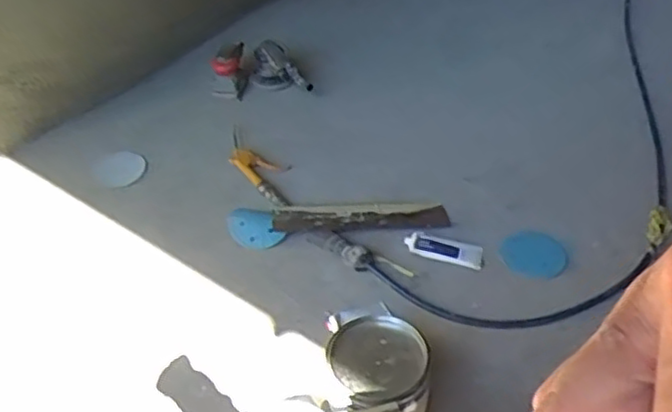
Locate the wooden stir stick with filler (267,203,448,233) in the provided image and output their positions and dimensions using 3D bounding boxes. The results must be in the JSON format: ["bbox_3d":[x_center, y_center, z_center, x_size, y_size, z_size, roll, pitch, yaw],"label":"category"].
[{"bbox_3d":[0.050,0.017,1.360,0.334,0.015,0.080,-6,41,-5],"label":"wooden stir stick with filler"}]

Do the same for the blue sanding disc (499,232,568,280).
[{"bbox_3d":[0.369,0.091,1.311,0.118,0.006,0.128,-4,36,3],"label":"blue sanding disc"}]

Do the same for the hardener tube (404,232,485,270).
[{"bbox_3d":[0.199,0.082,1.299,0.143,0.014,0.058,7,41,10],"label":"hardener tube"}]

